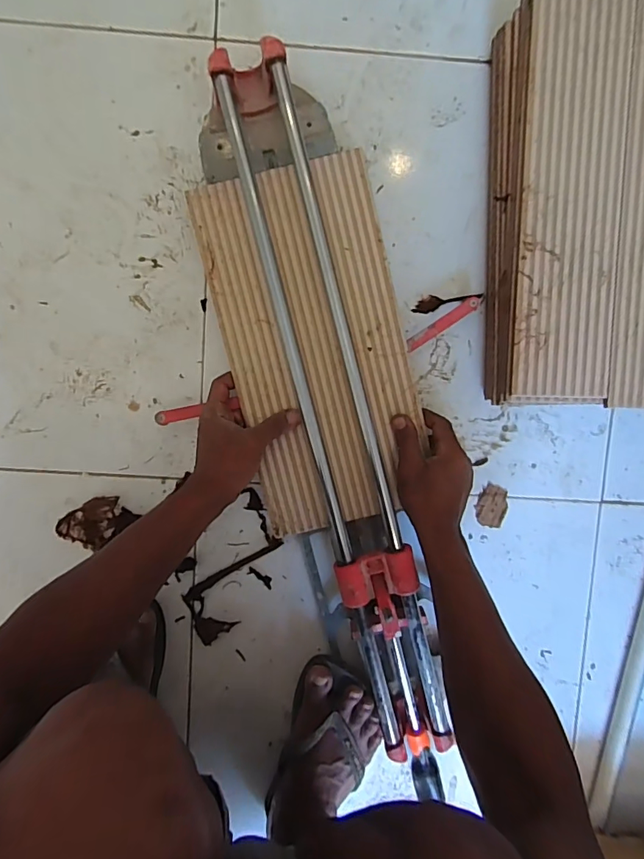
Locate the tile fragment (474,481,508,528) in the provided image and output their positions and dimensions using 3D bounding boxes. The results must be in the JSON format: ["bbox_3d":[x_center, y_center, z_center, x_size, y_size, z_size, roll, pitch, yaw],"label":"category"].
[{"bbox_3d":[0.209,0.094,0.576,0.038,0.004,0.051,17,94,-3],"label":"tile fragment"}]

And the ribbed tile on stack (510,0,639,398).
[{"bbox_3d":[0.251,-0.231,0.468,0.102,0.006,0.389,1,95,-2],"label":"ribbed tile on stack"}]

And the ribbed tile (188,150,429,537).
[{"bbox_3d":[-0.004,-0.089,0.527,0.202,0.007,0.388,-14,95,0],"label":"ribbed tile"}]

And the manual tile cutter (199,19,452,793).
[{"bbox_3d":[0.028,0.006,0.521,0.136,0.089,0.788,-15,95,0],"label":"manual tile cutter"}]

